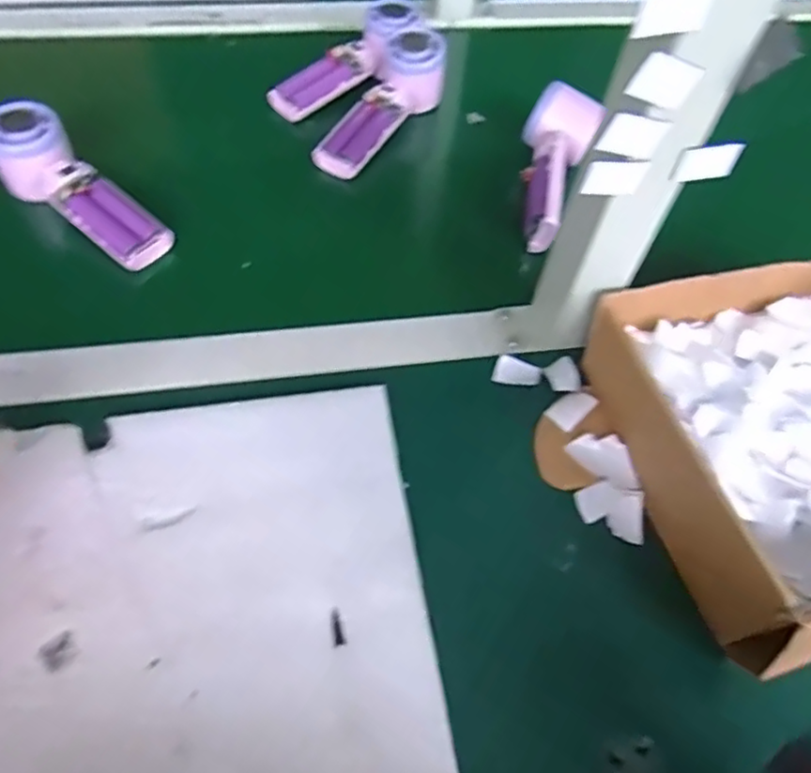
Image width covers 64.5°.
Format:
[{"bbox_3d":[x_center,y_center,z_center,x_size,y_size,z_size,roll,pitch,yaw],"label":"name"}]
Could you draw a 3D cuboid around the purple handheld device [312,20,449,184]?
[{"bbox_3d":[-0.021,-0.256,0.590,0.060,0.044,0.178,30,75,15],"label":"purple handheld device"}]

